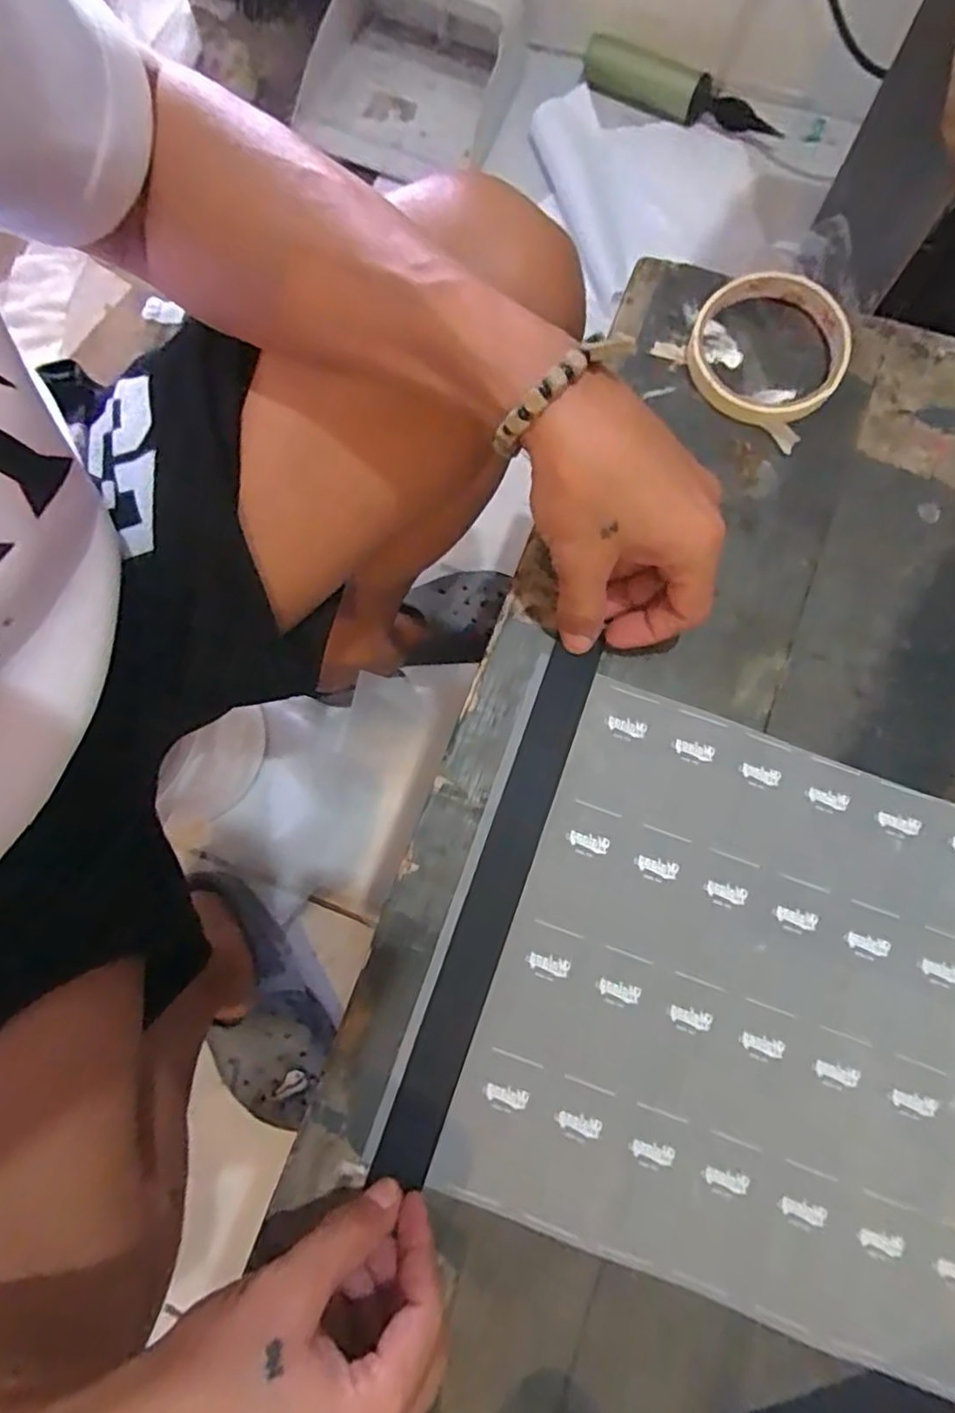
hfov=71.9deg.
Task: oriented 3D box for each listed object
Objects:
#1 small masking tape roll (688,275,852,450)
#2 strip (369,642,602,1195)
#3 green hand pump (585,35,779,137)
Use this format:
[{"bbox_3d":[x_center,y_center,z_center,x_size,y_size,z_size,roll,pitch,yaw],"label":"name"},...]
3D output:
[{"bbox_3d":[0.162,-0.200,0.369,0.085,0.018,0.085,0,79,1],"label":"small masking tape roll"},{"bbox_3d":[0.008,0.095,0.329,0.025,0.009,0.260,20,79,1],"label":"strip"},{"bbox_3d":[0.270,-0.815,0.877,0.278,0.046,0.057,28,82,8],"label":"green hand pump"}]

